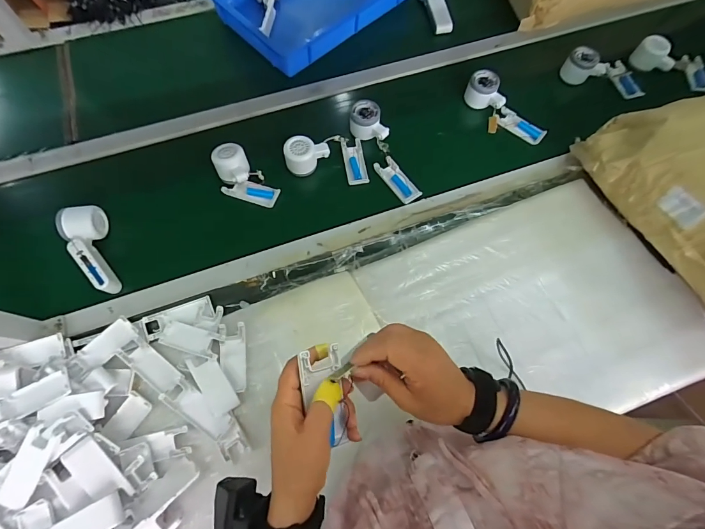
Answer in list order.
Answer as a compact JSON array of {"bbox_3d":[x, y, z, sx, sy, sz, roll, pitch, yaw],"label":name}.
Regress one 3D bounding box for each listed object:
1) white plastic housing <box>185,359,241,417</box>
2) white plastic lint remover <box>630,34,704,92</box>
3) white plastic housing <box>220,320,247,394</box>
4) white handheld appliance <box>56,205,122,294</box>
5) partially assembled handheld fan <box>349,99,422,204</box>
[{"bbox_3d":[-0.207,0.178,0.532,0.040,0.014,0.095,-33,74,-12],"label":"white plastic housing"},{"bbox_3d":[0.691,-0.429,0.770,0.150,0.056,0.101,15,69,-12],"label":"white plastic lint remover"},{"bbox_3d":[-0.189,0.146,0.560,0.040,0.019,0.103,-6,70,-3],"label":"white plastic housing"},{"bbox_3d":[-0.436,-0.023,0.587,0.061,0.056,0.155,-23,72,-9],"label":"white handheld appliance"},{"bbox_3d":[0.065,-0.218,0.677,0.055,0.045,0.211,-28,73,-11],"label":"partially assembled handheld fan"}]

